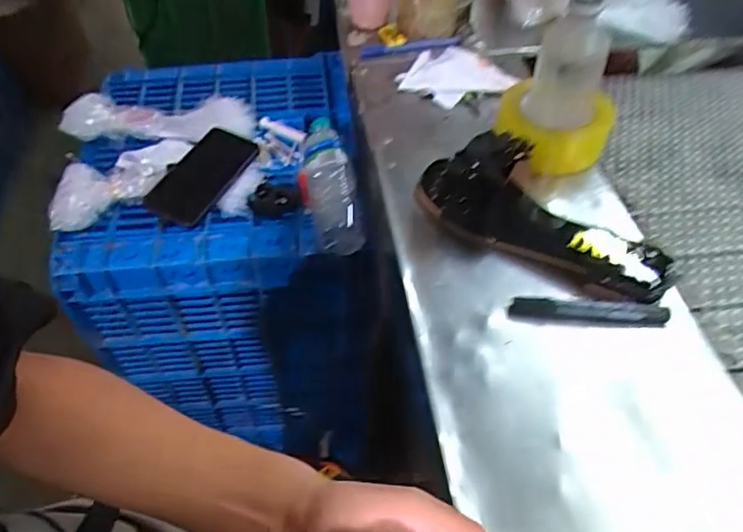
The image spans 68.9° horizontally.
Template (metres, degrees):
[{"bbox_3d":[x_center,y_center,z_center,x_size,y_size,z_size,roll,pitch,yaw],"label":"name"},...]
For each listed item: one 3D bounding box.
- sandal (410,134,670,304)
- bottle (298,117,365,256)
[{"bbox_3d":[0.160,-0.051,0.524,0.261,0.065,0.099,36,58,25],"label":"sandal"},{"bbox_3d":[-0.056,-0.112,0.700,0.070,0.058,0.221,-11,51,-10],"label":"bottle"}]

